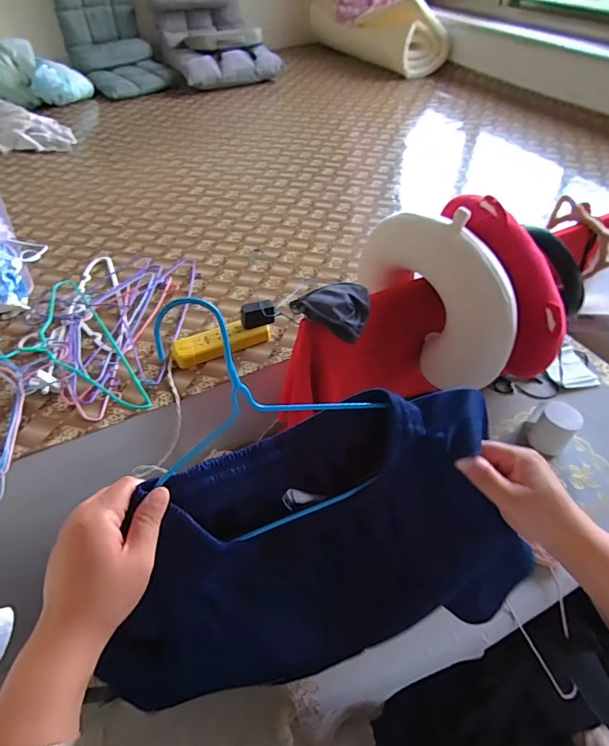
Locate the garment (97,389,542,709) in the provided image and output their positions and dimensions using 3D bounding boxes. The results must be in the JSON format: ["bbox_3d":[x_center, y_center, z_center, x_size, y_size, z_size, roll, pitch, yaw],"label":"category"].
[{"bbox_3d":[0.008,0.171,0.419,0.348,0.257,0.140,-11,48,-8],"label":"garment"}]

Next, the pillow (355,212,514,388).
[{"bbox_3d":[0.213,-0.132,0.768,0.085,0.251,0.315,-29,53,-23],"label":"pillow"}]

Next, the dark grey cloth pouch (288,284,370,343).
[{"bbox_3d":[0.051,-0.105,0.678,0.107,0.033,0.100,27,53,24],"label":"dark grey cloth pouch"}]

